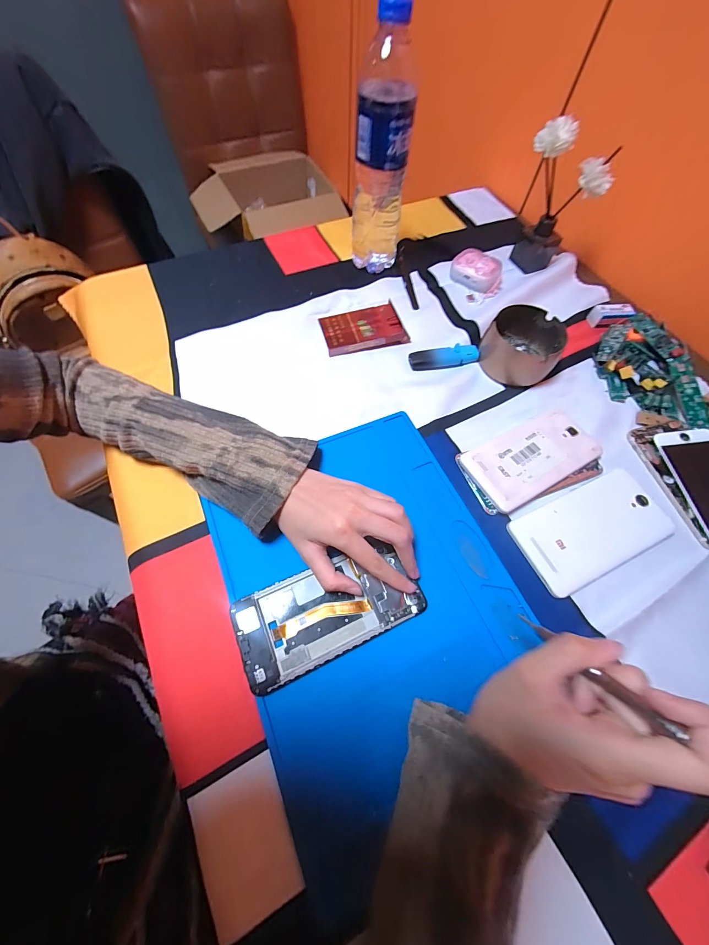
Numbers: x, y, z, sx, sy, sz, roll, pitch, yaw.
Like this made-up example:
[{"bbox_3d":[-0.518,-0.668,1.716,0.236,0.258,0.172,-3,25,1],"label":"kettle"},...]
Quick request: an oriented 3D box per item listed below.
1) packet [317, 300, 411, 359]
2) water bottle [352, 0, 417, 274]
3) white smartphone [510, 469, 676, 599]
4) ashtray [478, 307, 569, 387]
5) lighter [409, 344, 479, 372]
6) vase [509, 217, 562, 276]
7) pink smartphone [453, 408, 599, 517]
[{"bbox_3d":[0.009,-0.181,0.415,0.098,0.020,0.057,-15,65,-9],"label":"packet"},{"bbox_3d":[0.031,-0.364,0.395,0.061,0.229,0.052,2,64,-1],"label":"water bottle"},{"bbox_3d":[0.226,0.052,0.313,0.149,0.005,0.076,-22,66,-12],"label":"white smartphone"},{"bbox_3d":[0.201,-0.152,0.397,0.084,0.045,0.088,1,64,-1],"label":"ashtray"},{"bbox_3d":[0.110,-0.142,0.403,0.087,0.011,0.022,-10,64,-7],"label":"lighter"},{"bbox_3d":[0.270,-0.342,0.483,0.058,0.060,0.062,30,66,12],"label":"vase"},{"bbox_3d":[0.185,-0.013,0.341,0.145,0.012,0.075,-22,66,-12],"label":"pink smartphone"}]

